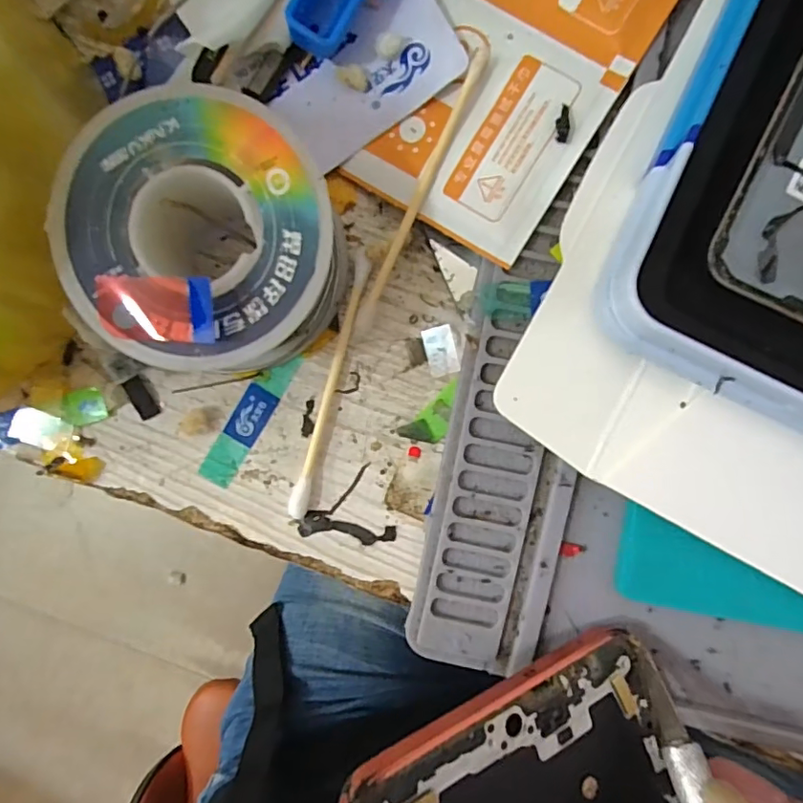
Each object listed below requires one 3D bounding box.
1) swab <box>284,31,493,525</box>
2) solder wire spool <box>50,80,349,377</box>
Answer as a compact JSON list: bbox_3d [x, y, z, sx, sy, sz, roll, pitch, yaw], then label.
[{"bbox_3d":[-0.007,-0.028,0.128,0.011,0.005,0.119,23,97,4],"label":"swab"},{"bbox_3d":[-0.039,-0.035,0.116,0.053,0.035,0.051,0,91,1],"label":"solder wire spool"}]

